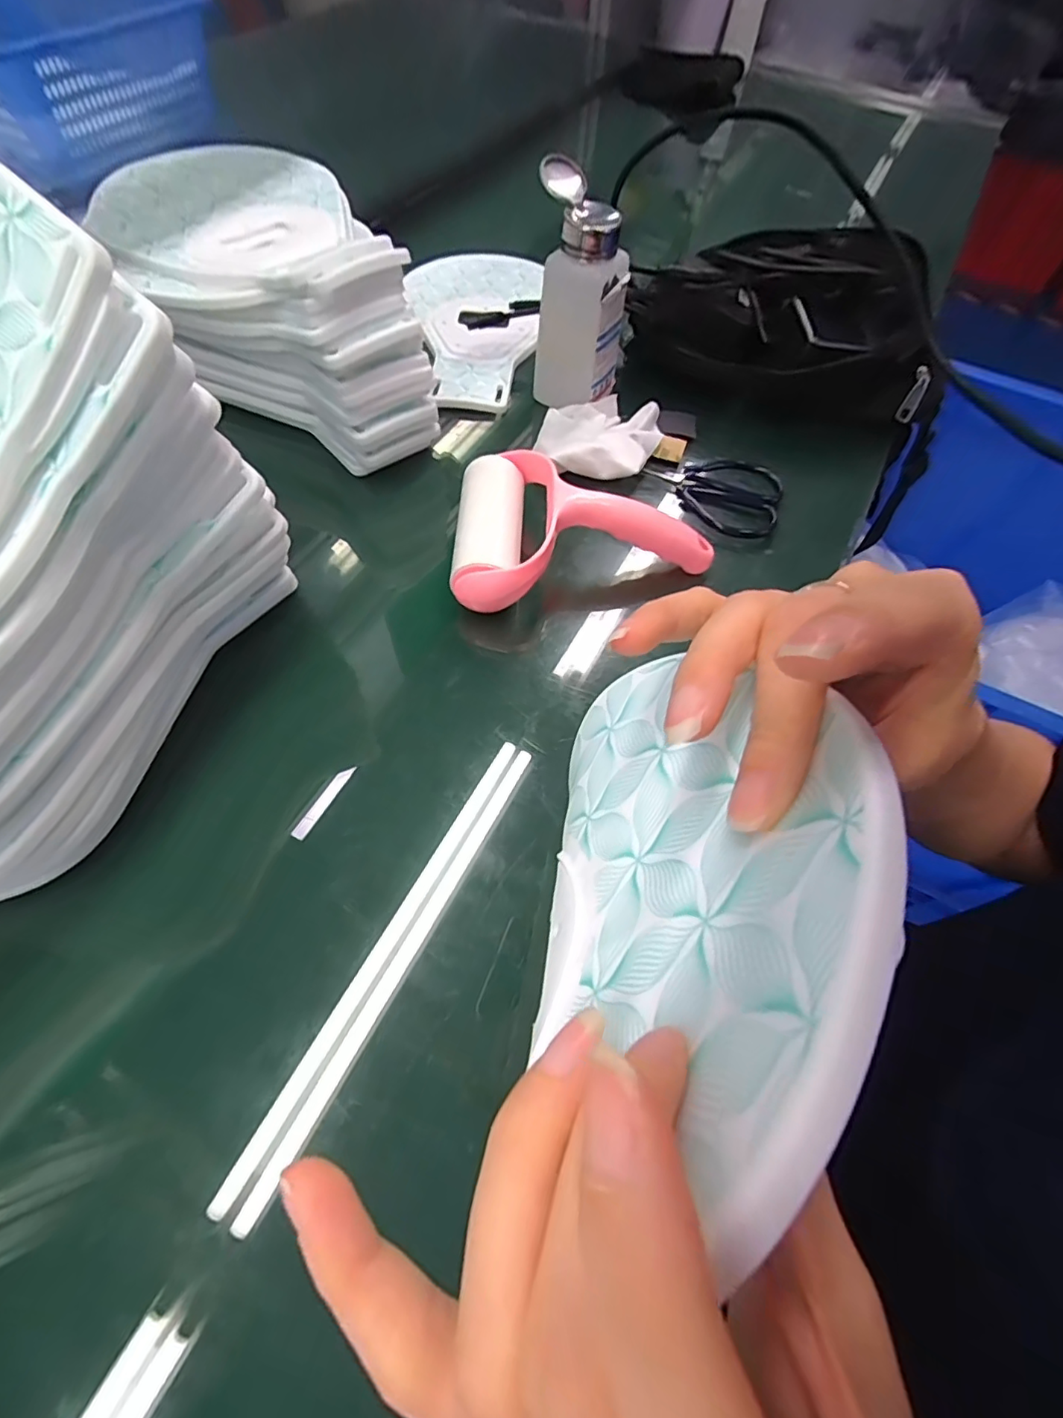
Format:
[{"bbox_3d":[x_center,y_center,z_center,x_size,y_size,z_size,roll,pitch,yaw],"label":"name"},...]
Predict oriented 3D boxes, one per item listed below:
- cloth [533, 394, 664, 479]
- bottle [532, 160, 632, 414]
[{"bbox_3d":[0.056,-0.224,0.431,0.093,0.016,0.090,10,62,2],"label":"cloth"},{"bbox_3d":[0.039,-0.313,0.410,0.069,0.143,0.056,26,60,16],"label":"bottle"}]

